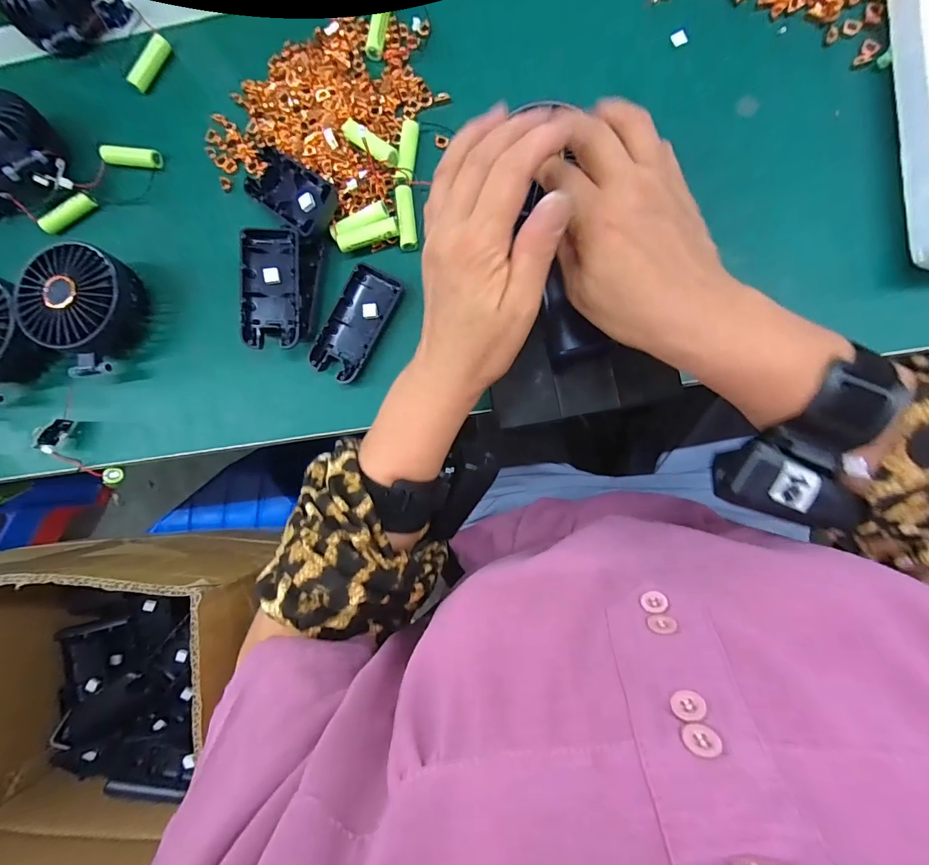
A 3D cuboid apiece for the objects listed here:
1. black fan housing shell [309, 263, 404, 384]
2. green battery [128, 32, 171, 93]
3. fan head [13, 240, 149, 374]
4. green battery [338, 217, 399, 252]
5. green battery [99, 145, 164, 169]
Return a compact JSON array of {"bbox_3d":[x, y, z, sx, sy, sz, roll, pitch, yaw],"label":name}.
[{"bbox_3d":[-0.088,-0.090,0.347,0.042,0.011,0.094,26,89,6],"label":"black fan housing shell"},{"bbox_3d":[-0.282,-0.331,0.382,0.014,0.012,0.052,28,89,6],"label":"green battery"},{"bbox_3d":[-0.315,-0.102,0.353,0.080,0.049,0.096,23,89,6],"label":"fan head"},{"bbox_3d":[-0.077,-0.160,0.350,0.051,0.017,0.016,-13,86,4],"label":"green battery"},{"bbox_3d":[-0.295,-0.246,0.378,0.050,0.013,0.014,5,87,5],"label":"green battery"}]

